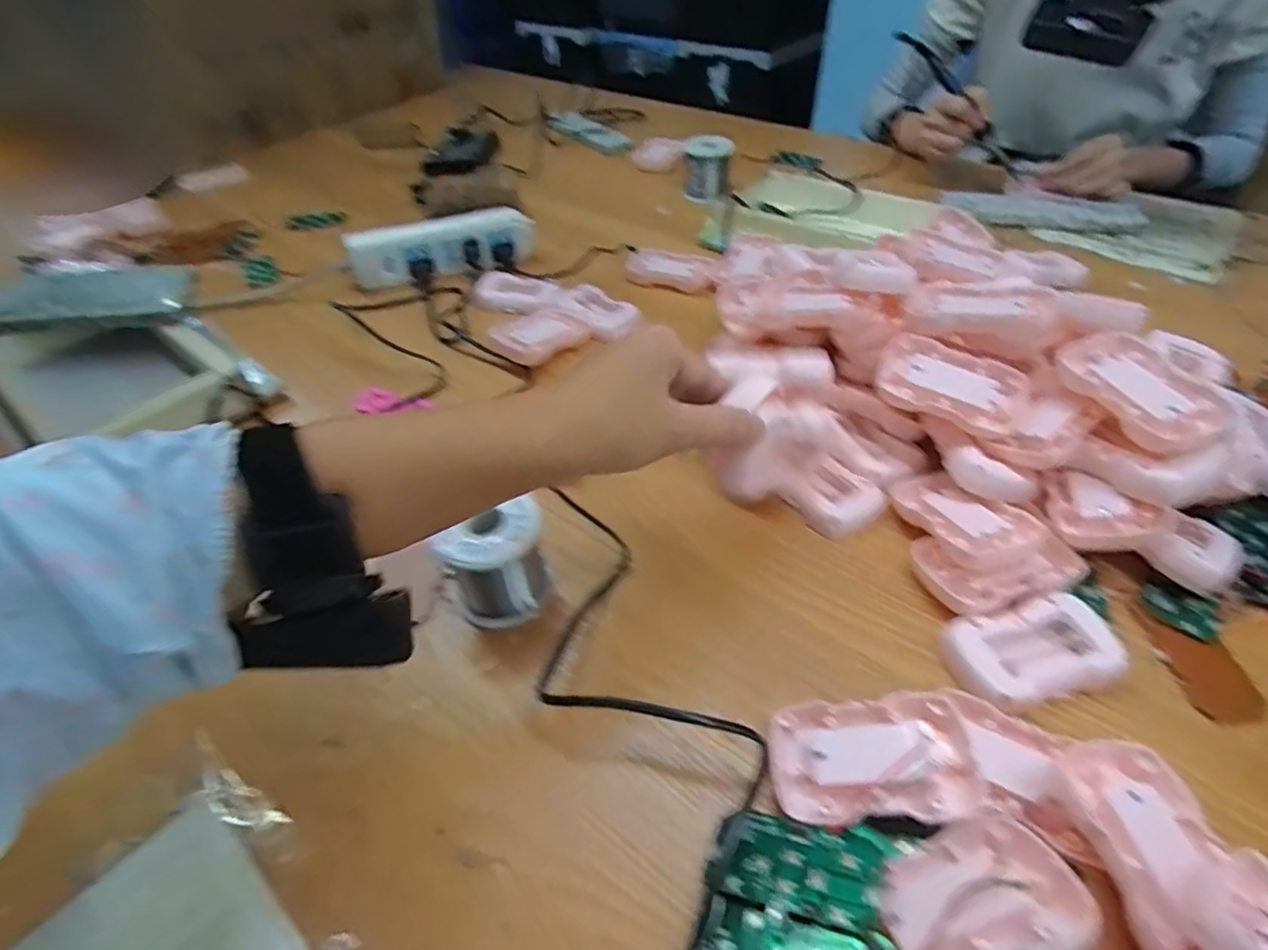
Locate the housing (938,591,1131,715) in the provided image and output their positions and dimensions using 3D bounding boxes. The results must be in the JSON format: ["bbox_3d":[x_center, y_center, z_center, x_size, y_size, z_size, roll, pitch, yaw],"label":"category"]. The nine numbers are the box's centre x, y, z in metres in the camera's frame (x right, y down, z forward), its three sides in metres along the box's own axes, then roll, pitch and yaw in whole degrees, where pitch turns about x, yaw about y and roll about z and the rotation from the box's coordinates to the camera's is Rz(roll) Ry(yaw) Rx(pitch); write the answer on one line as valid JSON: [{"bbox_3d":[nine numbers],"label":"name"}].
[{"bbox_3d":[0.217,0.097,0.334,0.085,0.017,0.050,-12,47,-8],"label":"housing"}]

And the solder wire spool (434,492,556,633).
[{"bbox_3d":[-0.083,0.050,0.365,0.058,0.068,0.055,-2,46,2],"label":"solder wire spool"}]

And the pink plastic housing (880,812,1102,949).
[{"bbox_3d":[0.136,0.166,0.243,0.070,0.015,0.055,-21,12,-6],"label":"pink plastic housing"}]

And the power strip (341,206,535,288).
[{"bbox_3d":[-0.210,-0.252,0.675,0.196,0.050,0.037,-14,47,-10],"label":"power strip"}]

